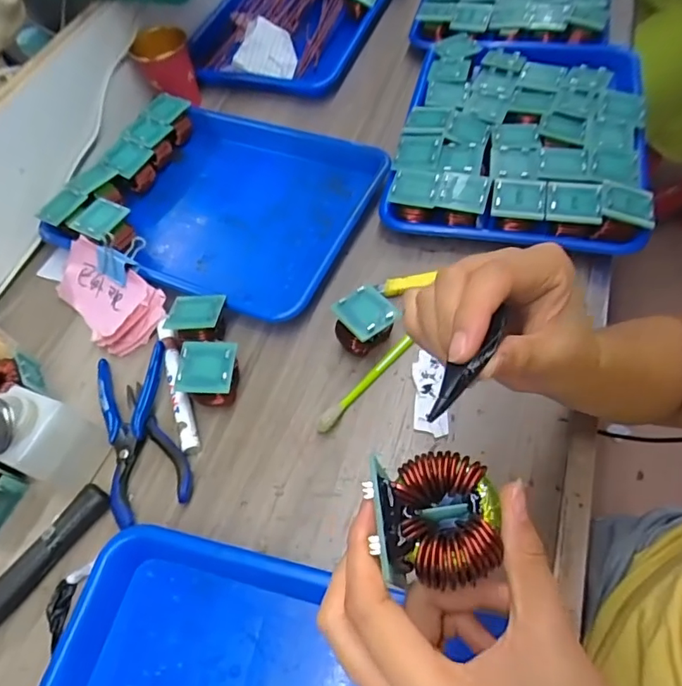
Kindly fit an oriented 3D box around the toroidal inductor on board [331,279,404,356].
[{"bbox_3d":[0.021,-0.014,0.431,0.051,0.045,0.050,-29,59,-12],"label":"toroidal inductor on board"}]

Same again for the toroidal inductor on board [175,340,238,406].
[{"bbox_3d":[-0.108,0.029,0.417,0.047,0.041,0.049,3,58,9],"label":"toroidal inductor on board"}]

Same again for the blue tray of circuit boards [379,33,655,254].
[{"bbox_3d":[0.194,-0.238,0.539,0.242,0.048,0.334,12,58,8],"label":"blue tray of circuit boards"}]

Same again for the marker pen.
[{"bbox_3d":[-0.143,0.033,0.440,0.017,0.017,0.134,-21,58,-6],"label":"marker pen"}]

